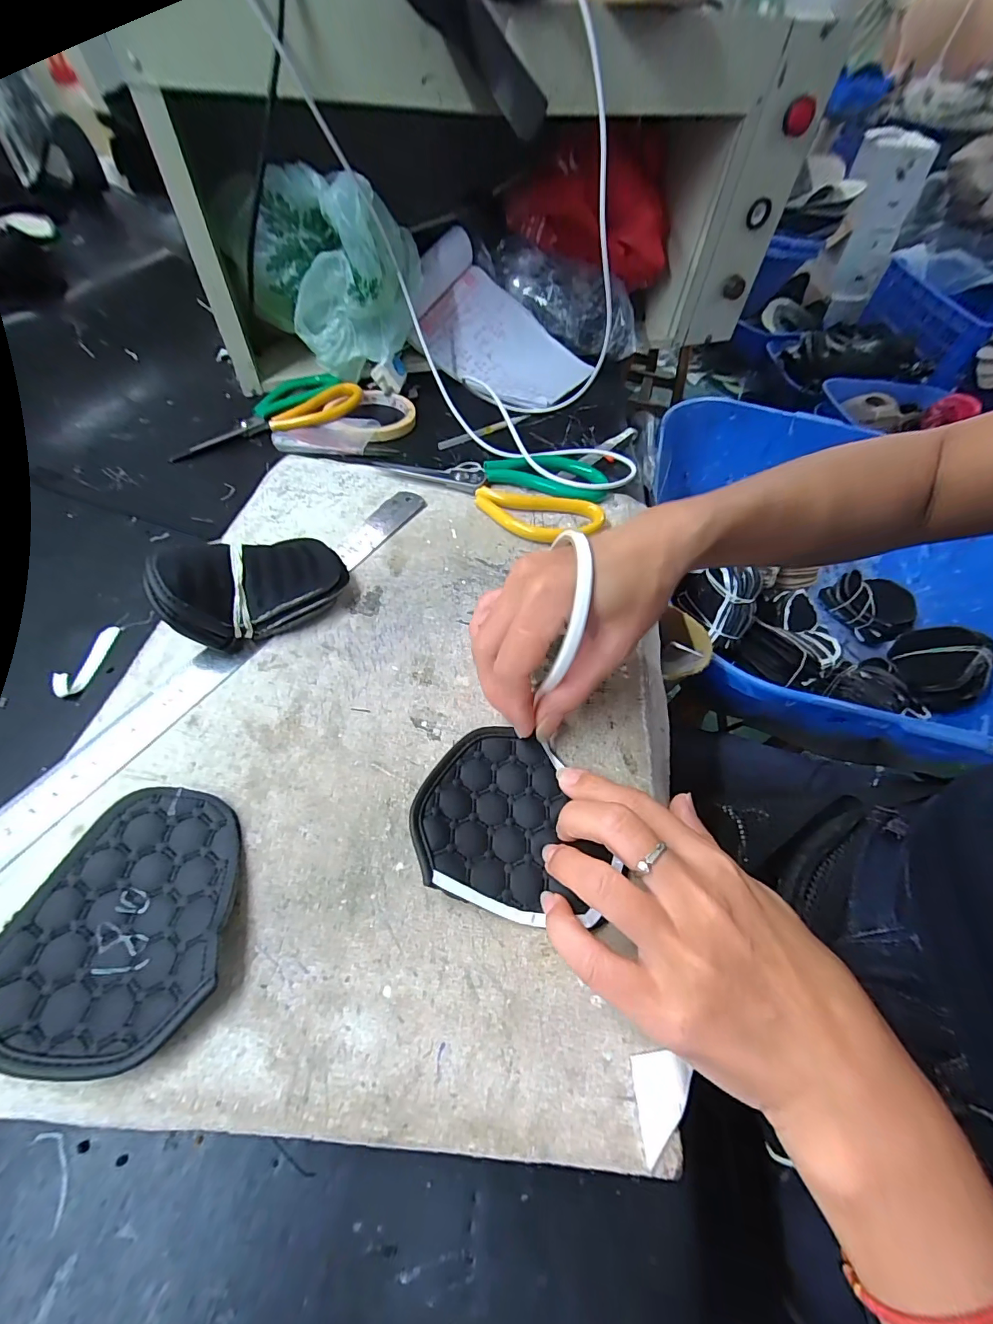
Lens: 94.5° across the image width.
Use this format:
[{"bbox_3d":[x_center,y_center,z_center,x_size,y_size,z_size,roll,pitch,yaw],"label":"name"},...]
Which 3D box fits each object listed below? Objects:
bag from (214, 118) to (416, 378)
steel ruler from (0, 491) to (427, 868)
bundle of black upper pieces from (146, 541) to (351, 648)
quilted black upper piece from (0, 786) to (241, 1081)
[{"bbox_3d":[-0.171,-0.403,0.484,0.152,0.158,0.154,-37,65,-27],"label":"bag"},{"bbox_3d":[-0.149,-0.021,0.284,0.030,0.004,0.321,27,57,14],"label":"steel ruler"},{"bbox_3d":[-0.146,-0.049,0.281,0.104,0.055,0.062,-27,61,-22],"label":"bundle of black upper pieces"},{"bbox_3d":[-0.152,0.105,0.191,0.084,0.020,0.098,-9,55,-5],"label":"quilted black upper piece"}]

